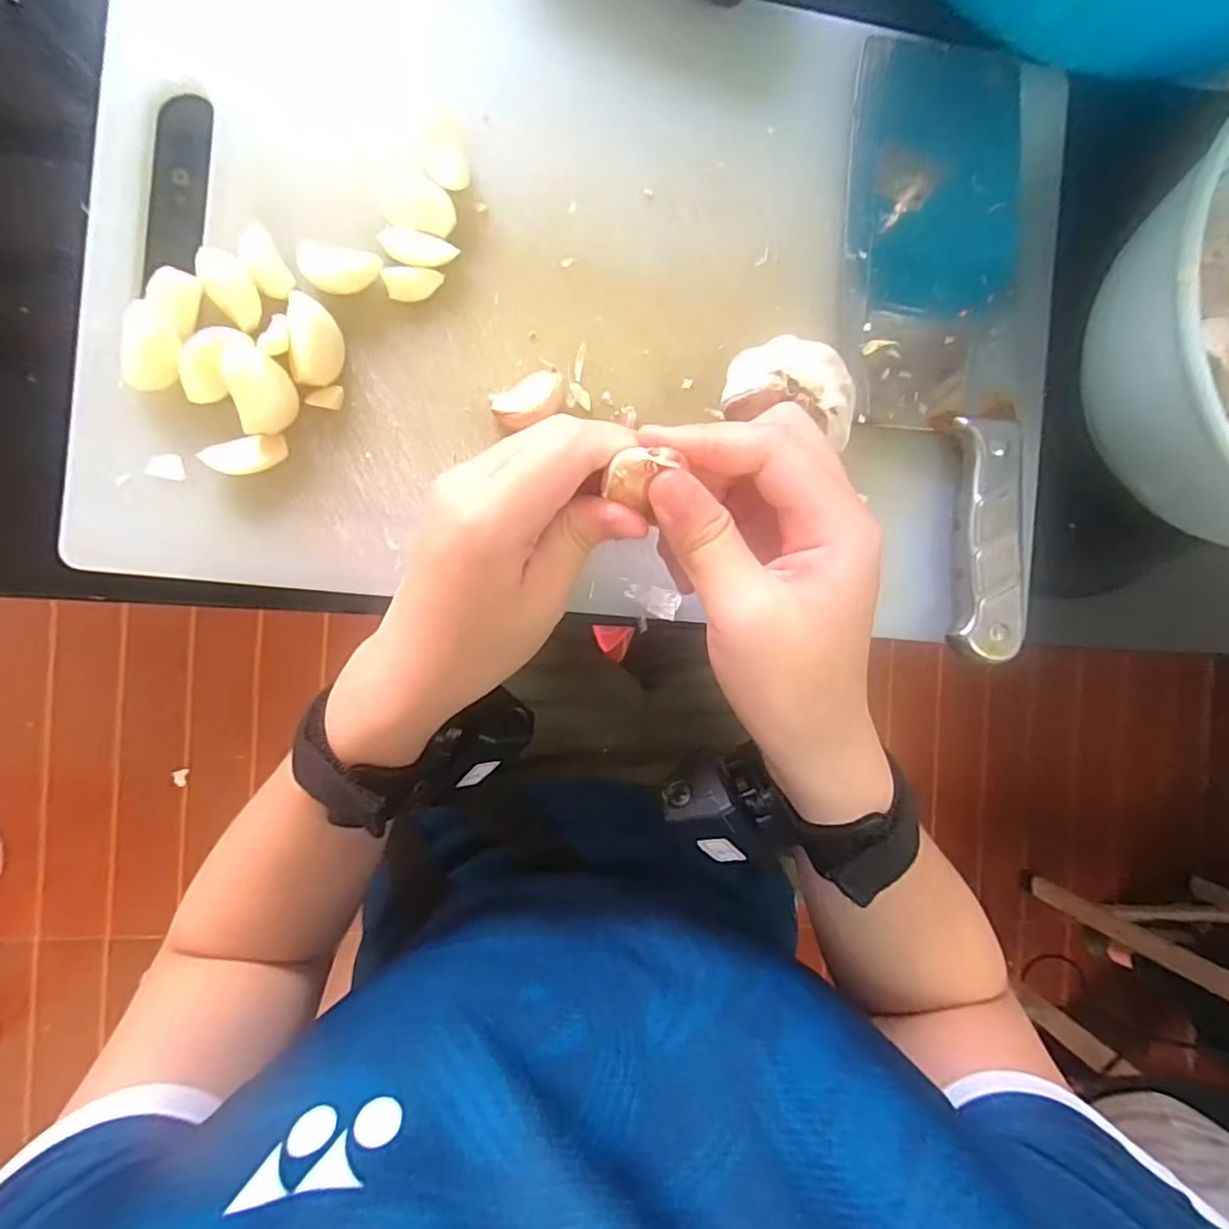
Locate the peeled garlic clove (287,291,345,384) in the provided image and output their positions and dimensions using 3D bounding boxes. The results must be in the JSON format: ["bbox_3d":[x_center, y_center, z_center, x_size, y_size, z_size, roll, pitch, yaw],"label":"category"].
[{"bbox_3d":[-0.118,-0.108,0.233,0.019,0.013,0.034,4,91,-8],"label":"peeled garlic clove"}]

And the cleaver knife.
[{"bbox_3d":[0.145,-0.120,0.264,0.081,0.026,0.270,1,91,-8],"label":"cleaver knife"}]

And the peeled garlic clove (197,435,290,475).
[{"bbox_3d":[-0.145,-0.062,0.236,0.030,0.006,0.013,-14,93,-8],"label":"peeled garlic clove"}]

